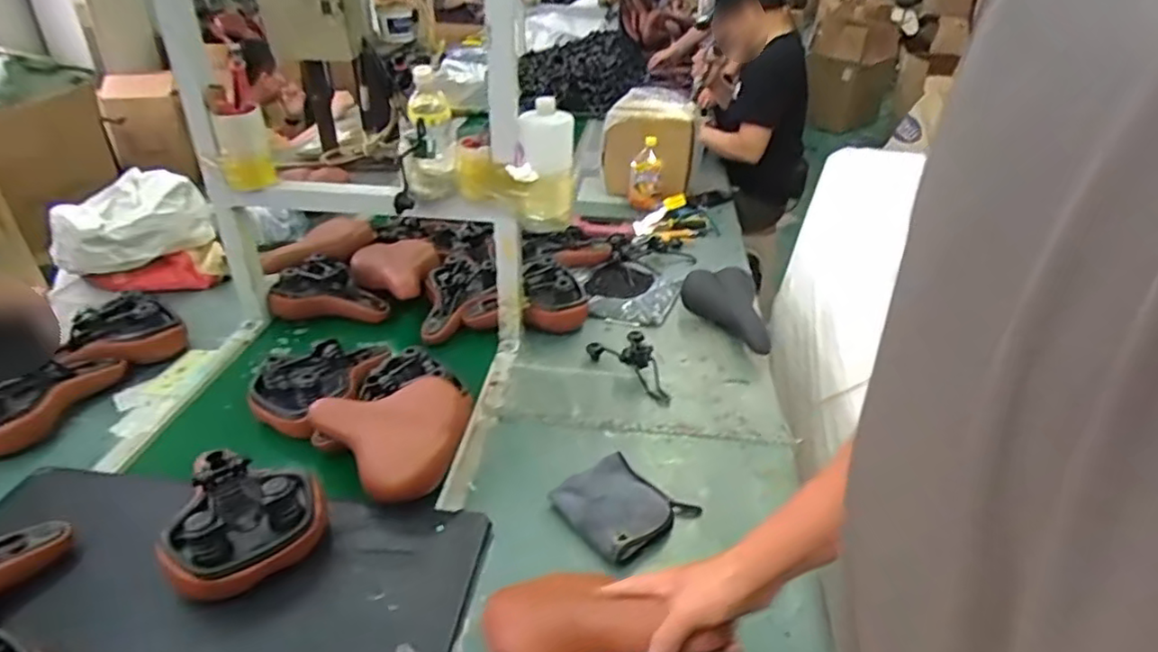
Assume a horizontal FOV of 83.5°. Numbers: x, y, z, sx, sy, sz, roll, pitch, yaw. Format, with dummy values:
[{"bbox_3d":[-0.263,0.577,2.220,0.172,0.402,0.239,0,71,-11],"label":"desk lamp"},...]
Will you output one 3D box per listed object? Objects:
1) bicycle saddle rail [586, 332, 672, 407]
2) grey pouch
[{"bbox_3d":[0.086,0.066,1.211,0.119,0.041,0.206,-4,33,-9],"label":"bicycle saddle rail"},{"bbox_3d":[0.060,0.257,0.934,0.160,0.029,0.159,-26,42,-37],"label":"grey pouch"}]

